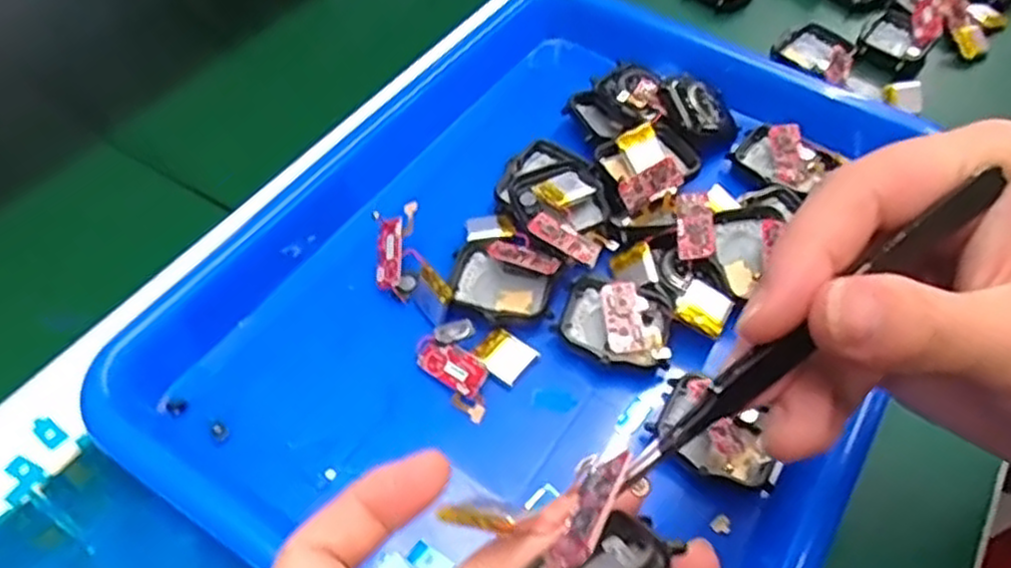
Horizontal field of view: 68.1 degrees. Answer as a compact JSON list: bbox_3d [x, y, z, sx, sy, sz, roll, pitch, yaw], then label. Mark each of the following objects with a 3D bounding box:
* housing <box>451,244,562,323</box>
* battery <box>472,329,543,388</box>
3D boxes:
[{"bbox_3d":[-0.002,0.000,0.315,0.045,0.015,0.033,20,55,12],"label":"housing"},{"bbox_3d":[0.000,0.028,0.300,0.021,0.004,0.019,34,59,20],"label":"battery"}]

